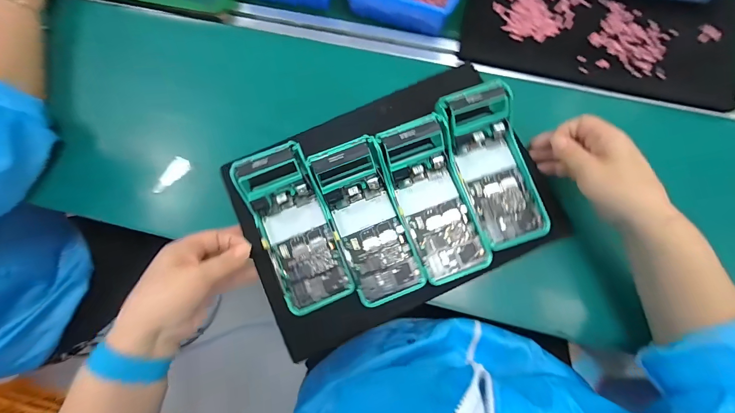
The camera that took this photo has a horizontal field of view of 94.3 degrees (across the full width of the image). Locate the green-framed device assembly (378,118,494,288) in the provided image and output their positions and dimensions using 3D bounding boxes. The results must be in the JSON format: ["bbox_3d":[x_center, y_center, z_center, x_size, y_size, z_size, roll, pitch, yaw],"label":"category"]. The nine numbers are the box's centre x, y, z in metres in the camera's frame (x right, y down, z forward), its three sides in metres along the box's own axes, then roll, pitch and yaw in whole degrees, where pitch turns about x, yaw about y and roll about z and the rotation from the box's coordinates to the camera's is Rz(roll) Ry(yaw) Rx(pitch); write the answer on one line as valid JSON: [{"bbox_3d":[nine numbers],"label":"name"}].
[{"bbox_3d":[0.073,-0.007,0.362,0.077,0.057,0.168,-22,80,-5],"label":"green-framed device assembly"}]

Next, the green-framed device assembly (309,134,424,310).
[{"bbox_3d":[0.000,0.016,0.372,0.071,0.050,0.167,-21,92,-5],"label":"green-framed device assembly"}]

